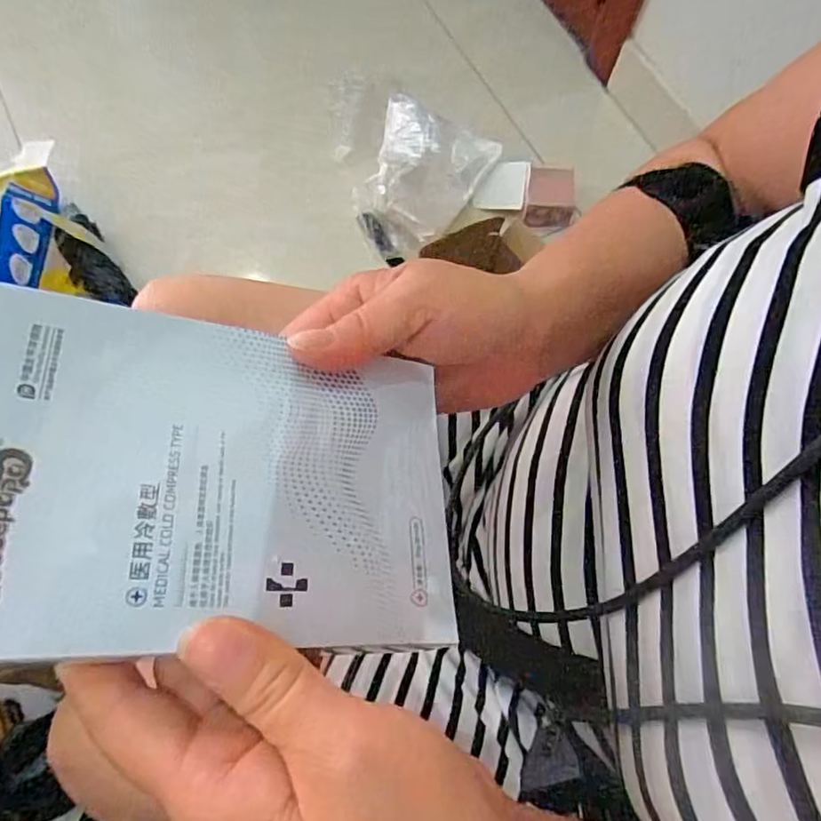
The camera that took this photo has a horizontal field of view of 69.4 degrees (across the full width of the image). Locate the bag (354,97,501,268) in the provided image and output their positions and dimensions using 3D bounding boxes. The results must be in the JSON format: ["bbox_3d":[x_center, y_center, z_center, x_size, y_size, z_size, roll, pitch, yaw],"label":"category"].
[{"bbox_3d":[0.013,-0.376,0.962,0.184,0.104,0.248,22,71,8],"label":"bag"}]

